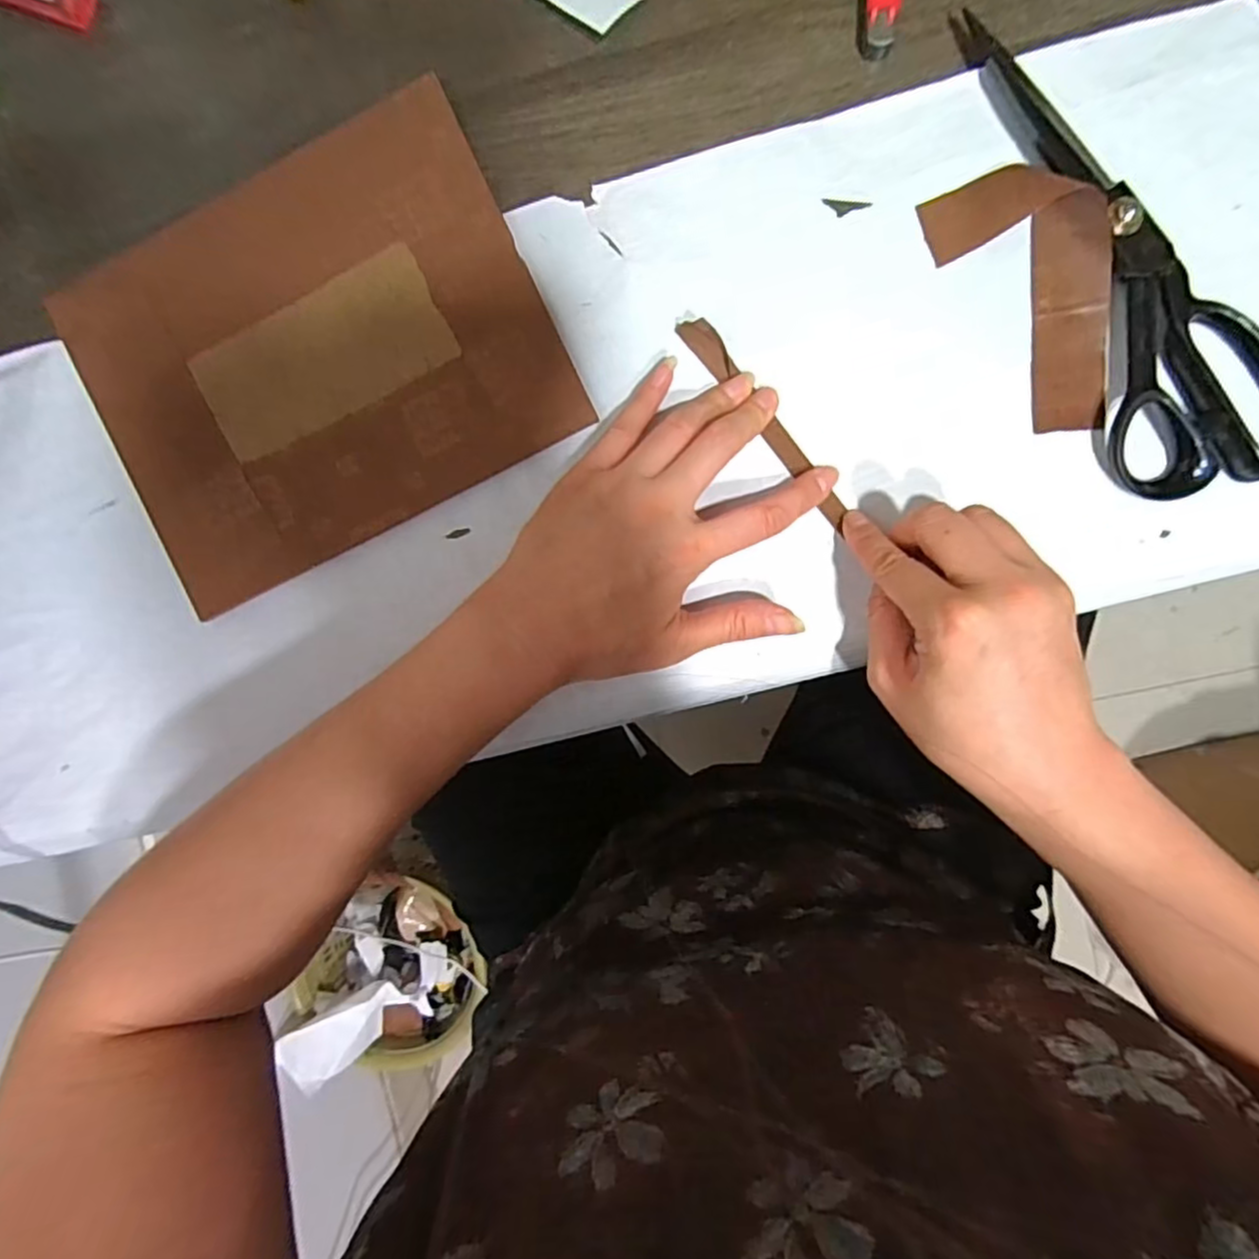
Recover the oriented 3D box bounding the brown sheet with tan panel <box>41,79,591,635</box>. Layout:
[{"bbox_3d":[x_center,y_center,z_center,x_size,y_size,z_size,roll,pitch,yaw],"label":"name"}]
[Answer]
[{"bbox_3d":[-0.159,-0.141,0.331,0.230,0.011,0.185,-25,91,5],"label":"brown sheet with tan panel"}]

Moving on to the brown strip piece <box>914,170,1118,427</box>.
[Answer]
[{"bbox_3d":[0.189,-0.153,0.299,0.065,0.018,0.123,-21,93,5],"label":"brown strip piece"}]

